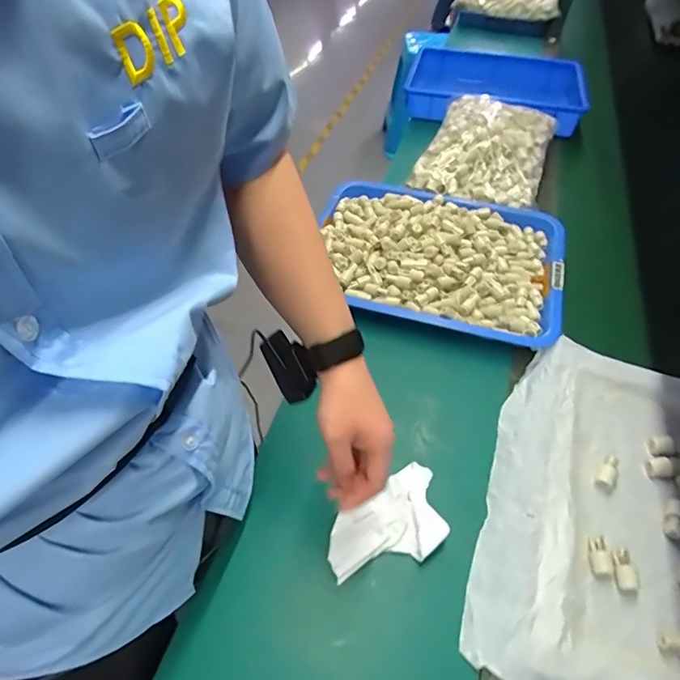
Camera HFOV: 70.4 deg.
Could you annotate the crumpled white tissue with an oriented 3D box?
[{"bbox_3d":[0.060,0.212,0.550,0.159,0.027,0.092,-29,57,-24],"label":"crumpled white tissue"}]

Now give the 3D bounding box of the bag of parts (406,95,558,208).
[{"bbox_3d":[0.309,-0.406,1.006,0.240,0.073,0.315,19,52,13],"label":"bag of parts"}]

